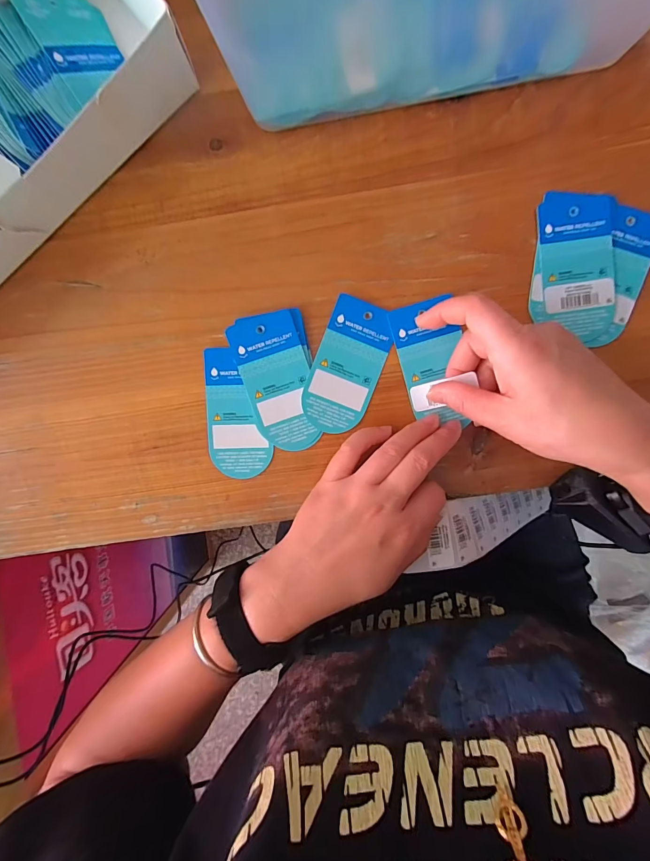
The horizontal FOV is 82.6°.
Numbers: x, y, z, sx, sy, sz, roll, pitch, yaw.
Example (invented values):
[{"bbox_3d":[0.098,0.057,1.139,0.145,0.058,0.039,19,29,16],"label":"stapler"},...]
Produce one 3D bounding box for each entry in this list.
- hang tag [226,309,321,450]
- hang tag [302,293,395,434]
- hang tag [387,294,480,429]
[{"bbox_3d":[-0.032,-0.034,0.261,0.045,0.007,0.095,-18,95,3],"label":"hang tag"},{"bbox_3d":[0.016,-0.044,0.260,0.046,0.004,0.091,21,96,-1],"label":"hang tag"},{"bbox_3d":[0.074,-0.045,0.258,0.041,0.004,0.087,-15,95,3],"label":"hang tag"}]

